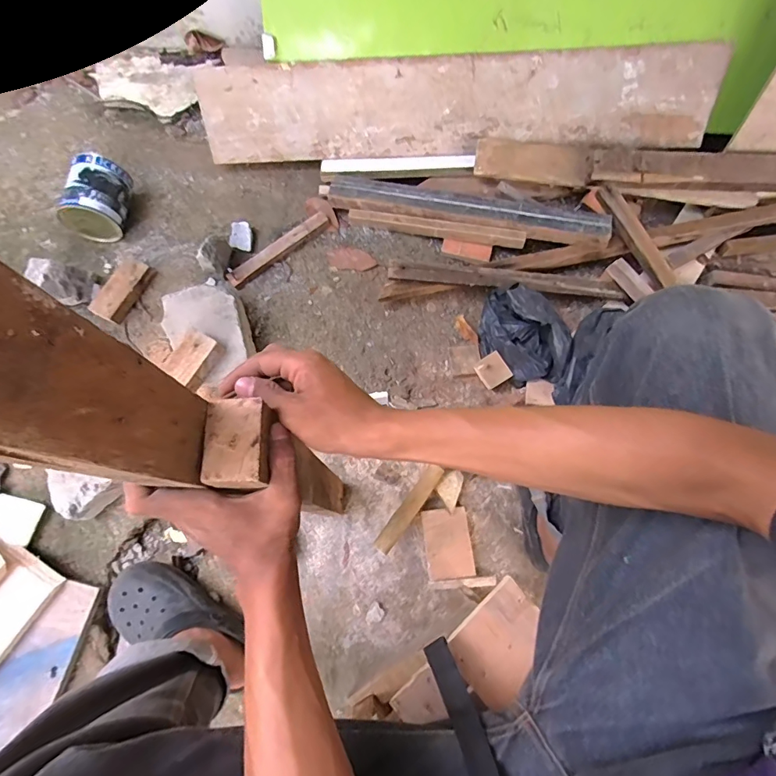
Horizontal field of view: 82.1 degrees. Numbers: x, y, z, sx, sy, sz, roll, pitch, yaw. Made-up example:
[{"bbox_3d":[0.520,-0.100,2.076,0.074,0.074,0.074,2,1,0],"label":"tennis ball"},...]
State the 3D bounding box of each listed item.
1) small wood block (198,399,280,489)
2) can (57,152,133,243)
[{"bbox_3d":[-0.105,0.040,0.315,0.042,0.021,0.060,-1,73,0],"label":"small wood block"},{"bbox_3d":[-0.589,-0.384,0.910,0.109,0.117,0.135,5,73,2],"label":"can"}]

